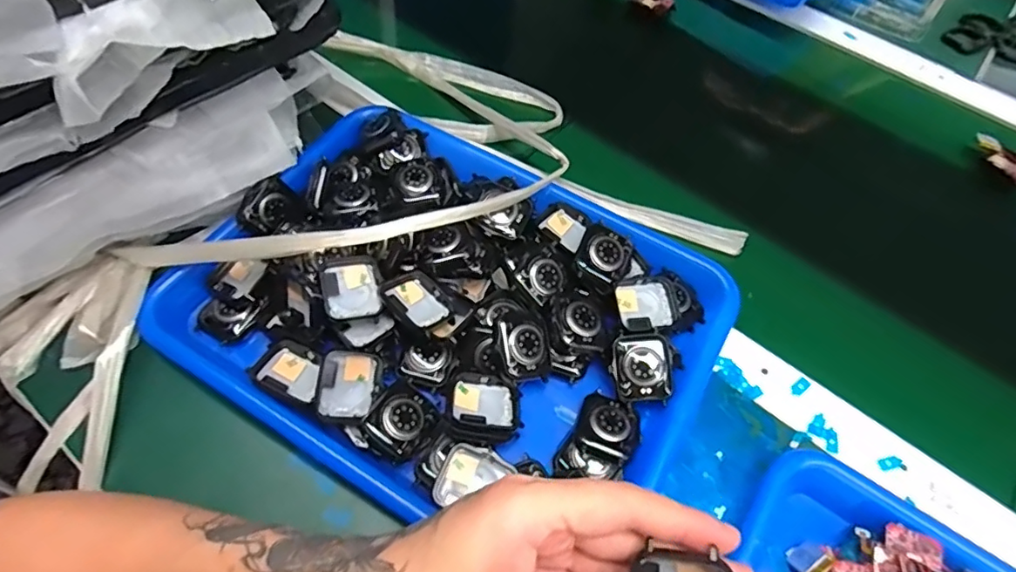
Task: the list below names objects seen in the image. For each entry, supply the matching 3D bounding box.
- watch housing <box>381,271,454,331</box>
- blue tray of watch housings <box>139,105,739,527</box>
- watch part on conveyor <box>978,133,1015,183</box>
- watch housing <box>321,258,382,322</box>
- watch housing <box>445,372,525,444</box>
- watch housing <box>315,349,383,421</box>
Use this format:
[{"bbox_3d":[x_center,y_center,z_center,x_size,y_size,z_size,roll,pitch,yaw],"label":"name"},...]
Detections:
[{"bbox_3d":[-0.057,0.010,0.356,0.033,0.013,0.042,-38,68,-23],"label":"watch housing"},{"bbox_3d":[-0.037,0.008,0.360,0.318,0.053,0.246,30,61,14],"label":"blue tray of watch housings"},{"bbox_3d":[0.465,-0.118,0.515,0.020,0.019,0.060,-24,63,-17],"label":"watch part on conveyor"},{"bbox_3d":[-0.100,0.002,0.355,0.034,0.012,0.041,-13,60,-12],"label":"watch housing"},{"bbox_3d":[-0.014,0.074,0.336,0.043,0.011,0.042,4,58,-1],"label":"watch housing"},{"bbox_3d":[-0.096,0.060,0.335,0.034,0.008,0.041,15,85,-28],"label":"watch housing"}]

